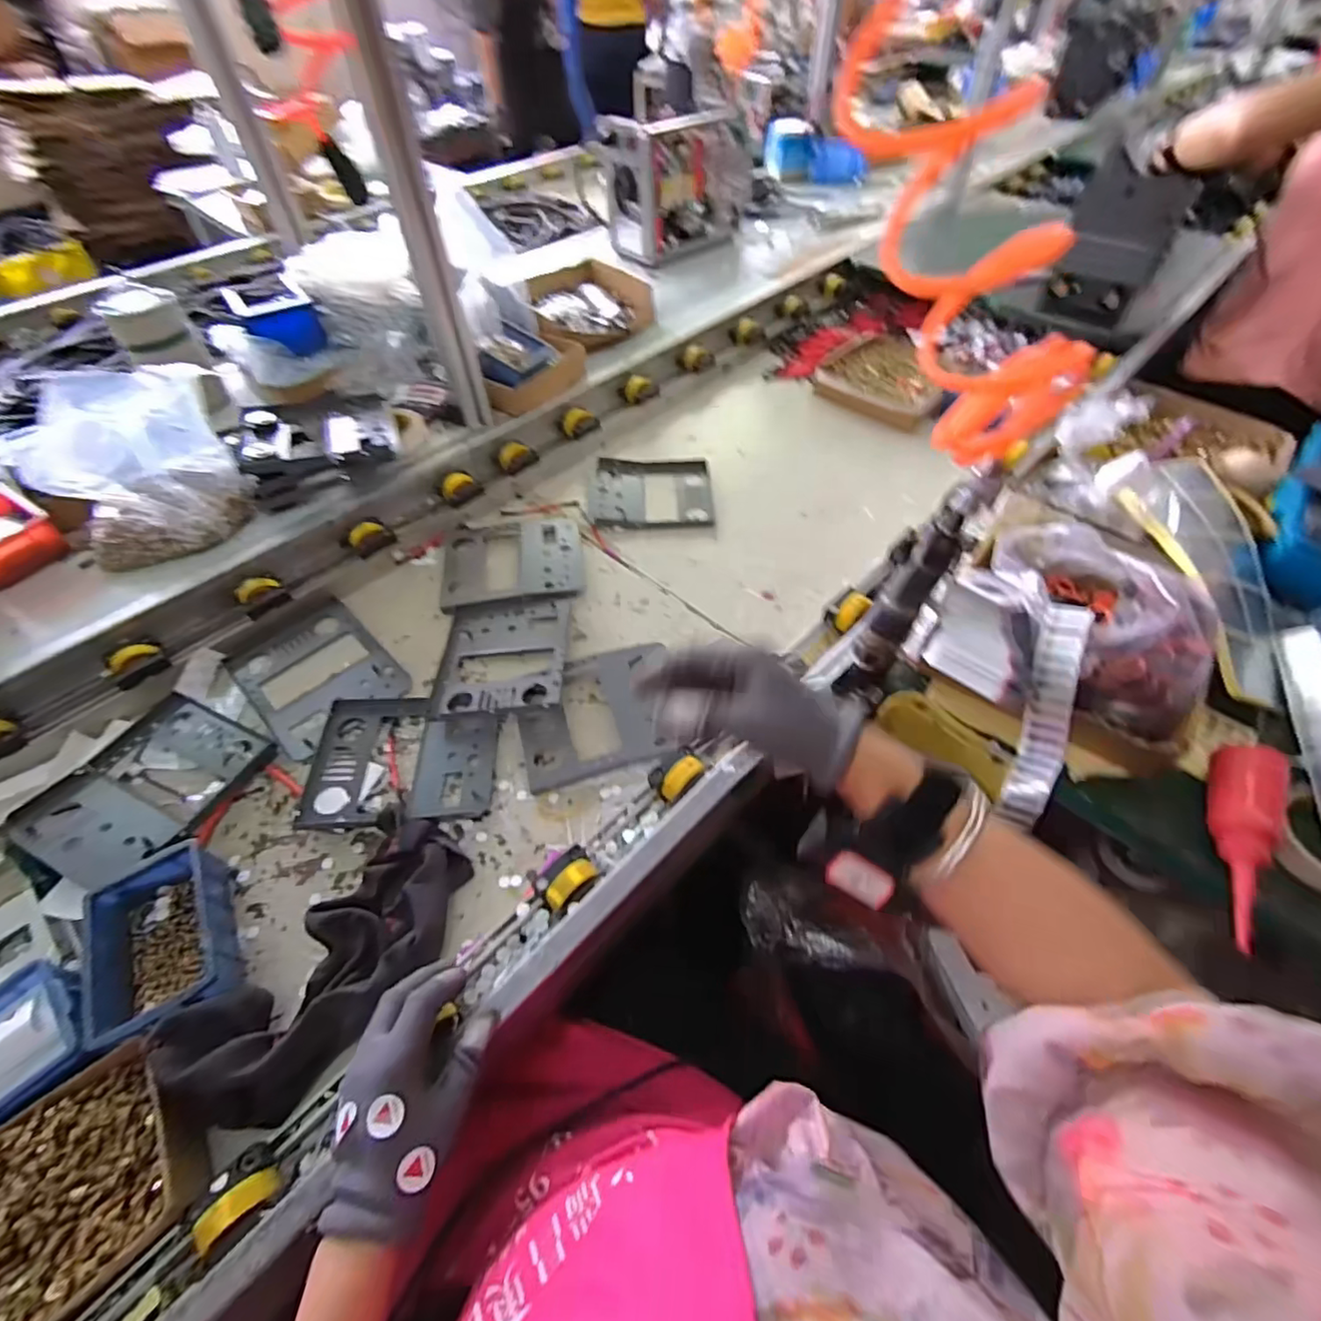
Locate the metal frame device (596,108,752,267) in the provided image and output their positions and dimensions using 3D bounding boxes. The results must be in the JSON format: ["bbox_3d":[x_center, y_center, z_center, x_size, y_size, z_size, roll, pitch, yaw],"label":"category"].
[{"bbox_3d":[0.040,-1.013,1.250,0.334,0.227,0.144,-34,59,-22],"label":"metal frame device"}]

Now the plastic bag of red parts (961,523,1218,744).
[{"bbox_3d":[0.402,-0.039,0.548,0.192,0.075,0.220,9,53,9],"label":"plastic bag of red parts"}]

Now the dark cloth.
[{"bbox_3d":[-0.267,0.248,0.500,0.124,0.058,0.247,24,47,17],"label":"dark cloth"}]

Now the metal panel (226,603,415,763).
[{"bbox_3d":[-0.411,0.018,0.712,0.175,0.024,0.150,39,65,24],"label":"metal panel"}]

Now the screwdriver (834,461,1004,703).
[{"bbox_3d":[0.227,-0.065,0.546,0.051,0.244,0.037,33,39,21],"label":"screwdriver"}]

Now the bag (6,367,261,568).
[{"bbox_3d":[-0.595,-0.227,0.681,0.088,0.181,0.202,35,61,25],"label":"bag"}]

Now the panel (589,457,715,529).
[{"bbox_3d":[-0.013,-0.268,0.933,0.190,0.013,0.165,-1,53,1],"label":"panel"}]

